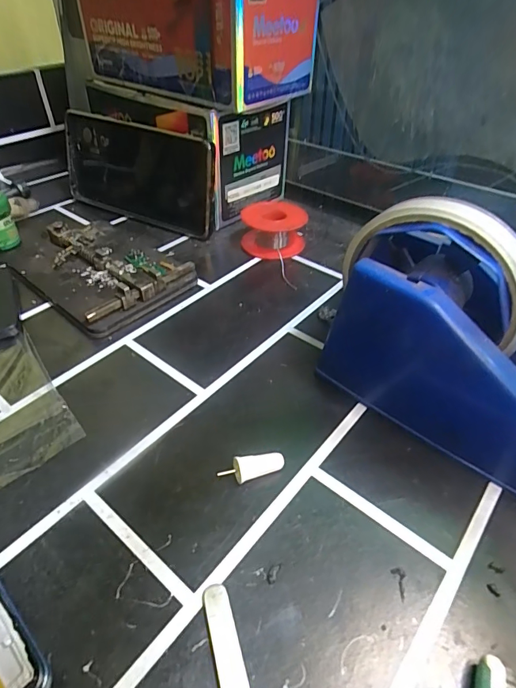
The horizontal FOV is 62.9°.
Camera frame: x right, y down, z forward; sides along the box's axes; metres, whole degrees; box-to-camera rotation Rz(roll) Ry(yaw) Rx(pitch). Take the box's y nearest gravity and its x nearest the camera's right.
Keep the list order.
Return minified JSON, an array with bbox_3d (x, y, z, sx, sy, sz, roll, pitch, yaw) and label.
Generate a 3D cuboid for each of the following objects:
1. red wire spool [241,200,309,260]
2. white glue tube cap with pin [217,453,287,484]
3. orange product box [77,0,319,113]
[{"bbox_3d":[0.013,-0.095,0.349,0.052,0.029,0.045,1,43,1],"label":"red wire spool"},{"bbox_3d":[-0.002,0.057,0.195,0.030,0.009,0.008,-10,44,-11],"label":"white glue tube cap with pin"},{"bbox_3d":[-0.057,-0.267,0.344,0.186,0.096,0.099,26,49,25],"label":"orange product box"}]

